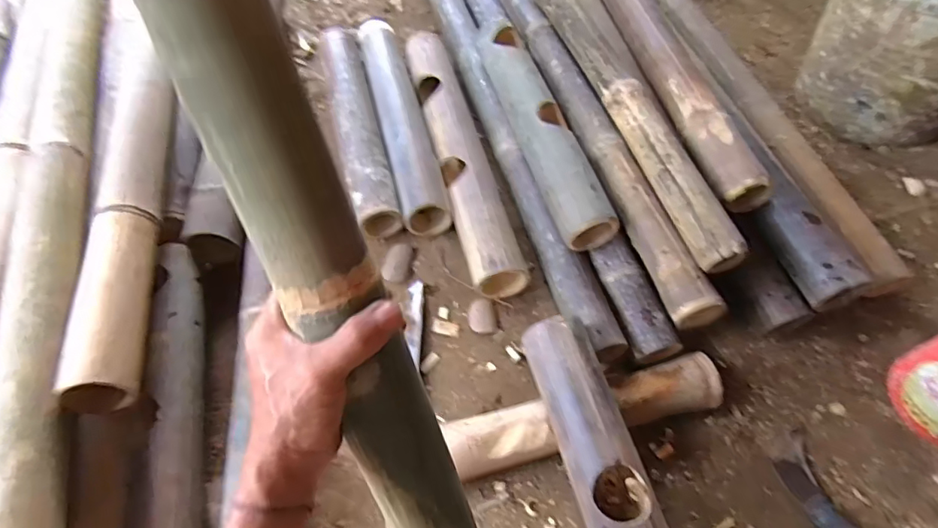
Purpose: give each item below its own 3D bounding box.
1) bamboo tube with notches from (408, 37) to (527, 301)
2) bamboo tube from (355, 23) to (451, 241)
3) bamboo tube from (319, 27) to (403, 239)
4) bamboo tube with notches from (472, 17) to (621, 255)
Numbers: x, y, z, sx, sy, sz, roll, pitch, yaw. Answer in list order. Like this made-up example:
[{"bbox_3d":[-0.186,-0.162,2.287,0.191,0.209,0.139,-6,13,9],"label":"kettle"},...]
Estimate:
[{"bbox_3d":[-0.019,-0.208,0.936,0.087,0.075,0.580,-13,59,-5],"label":"bamboo tube with notches"},{"bbox_3d":[-0.129,-0.280,0.992,0.086,0.081,0.514,-15,59,-6],"label":"bamboo tube"},{"bbox_3d":[-0.207,-0.264,0.989,0.083,0.072,0.502,-15,59,-6],"label":"bamboo tube"},{"bbox_3d":[0.112,-0.236,0.866,0.086,0.069,0.472,-14,59,-5],"label":"bamboo tube with notches"}]

